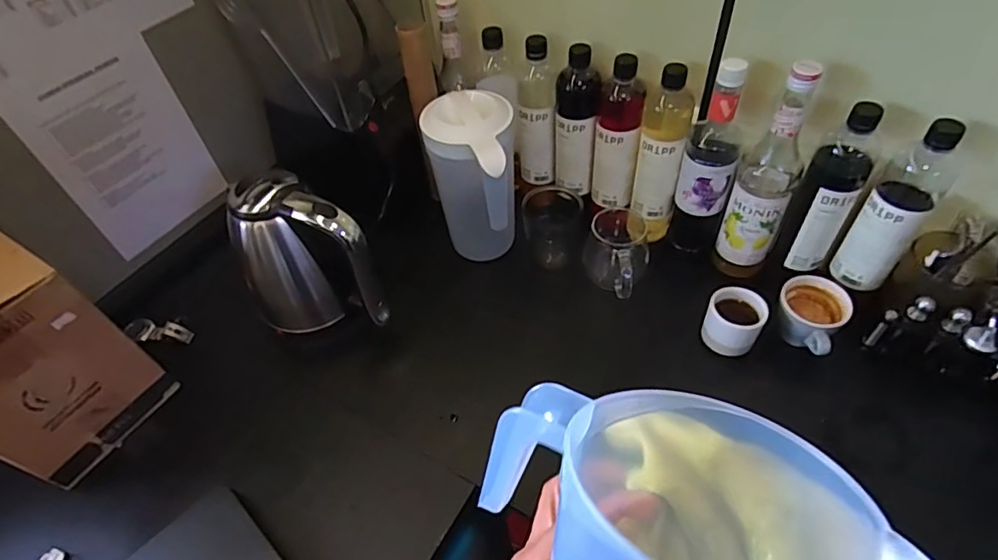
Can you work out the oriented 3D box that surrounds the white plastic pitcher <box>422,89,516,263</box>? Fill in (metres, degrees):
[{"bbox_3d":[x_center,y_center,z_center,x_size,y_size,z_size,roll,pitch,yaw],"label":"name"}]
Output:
[{"bbox_3d":[-0.028,-0.122,0.780,0.118,0.248,0.136,-12,50,-5],"label":"white plastic pitcher"}]

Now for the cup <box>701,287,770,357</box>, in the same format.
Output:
[{"bbox_3d":[0.306,0.055,0.708,0.072,0.061,0.065,18,54,20],"label":"cup"}]

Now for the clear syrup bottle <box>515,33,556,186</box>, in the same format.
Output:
[{"bbox_3d":[0.056,-0.257,0.840,0.060,0.224,0.075,-1,50,4],"label":"clear syrup bottle"}]

